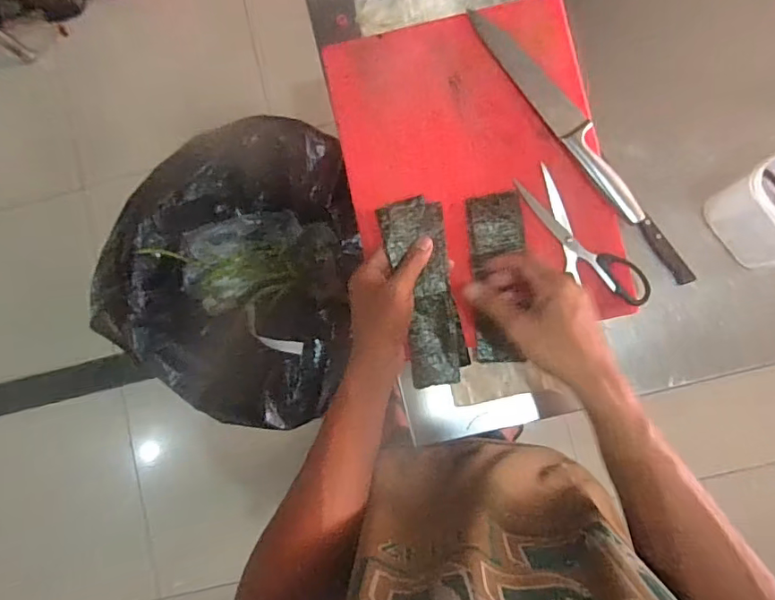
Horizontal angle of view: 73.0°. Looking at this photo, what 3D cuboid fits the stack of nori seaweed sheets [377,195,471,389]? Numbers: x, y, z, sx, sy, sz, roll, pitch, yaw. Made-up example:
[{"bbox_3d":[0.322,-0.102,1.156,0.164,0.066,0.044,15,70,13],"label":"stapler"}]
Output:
[{"bbox_3d":[0.040,-0.008,0.545,0.062,0.010,0.194,-12,92,3],"label":"stack of nori seaweed sheets"}]

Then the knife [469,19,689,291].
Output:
[{"bbox_3d":[0.225,-0.182,0.604,0.044,0.029,0.391,-34,85,1],"label":"knife"}]

